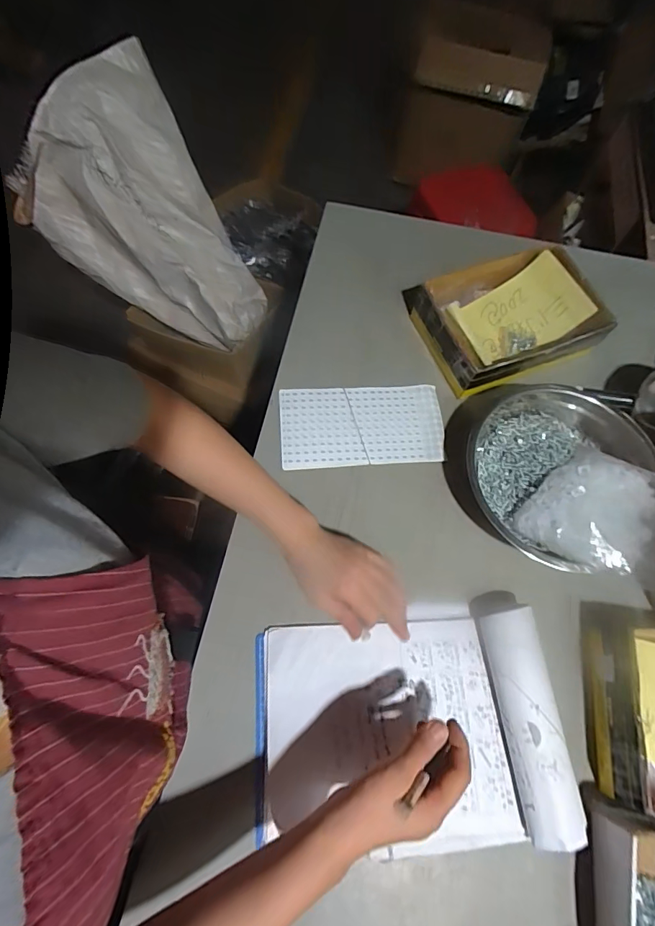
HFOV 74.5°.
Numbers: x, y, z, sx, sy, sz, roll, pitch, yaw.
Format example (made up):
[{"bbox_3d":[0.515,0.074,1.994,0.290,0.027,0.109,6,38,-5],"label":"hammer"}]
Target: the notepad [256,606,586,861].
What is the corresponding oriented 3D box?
[{"bbox_3d":[0.085,0.289,0.464,0.318,0.060,0.228,-4,68,-4],"label":"notepad"}]

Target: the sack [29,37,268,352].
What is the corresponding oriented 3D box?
[{"bbox_3d":[-0.442,-0.571,1.092,0.667,0.359,0.284,55,29,-16],"label":"sack"}]

